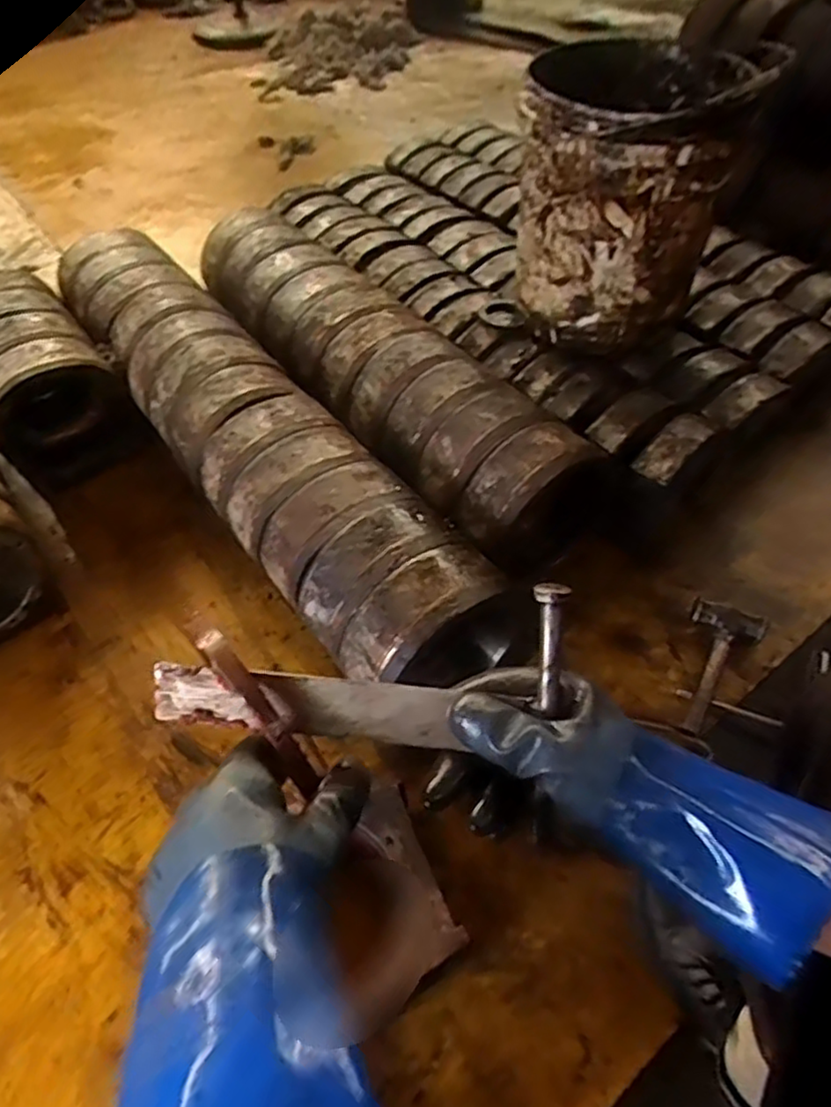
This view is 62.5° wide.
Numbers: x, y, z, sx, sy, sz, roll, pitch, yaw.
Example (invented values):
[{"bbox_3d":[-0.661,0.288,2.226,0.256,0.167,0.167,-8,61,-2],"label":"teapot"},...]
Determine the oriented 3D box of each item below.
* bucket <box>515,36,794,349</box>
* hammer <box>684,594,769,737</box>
[{"bbox_3d":[0.303,-0.519,1.010,0.277,0.370,0.288,-2,51,2],"label":"bucket"},{"bbox_3d":[0.394,0.146,0.926,0.094,0.028,0.209,29,58,24],"label":"hammer"}]

